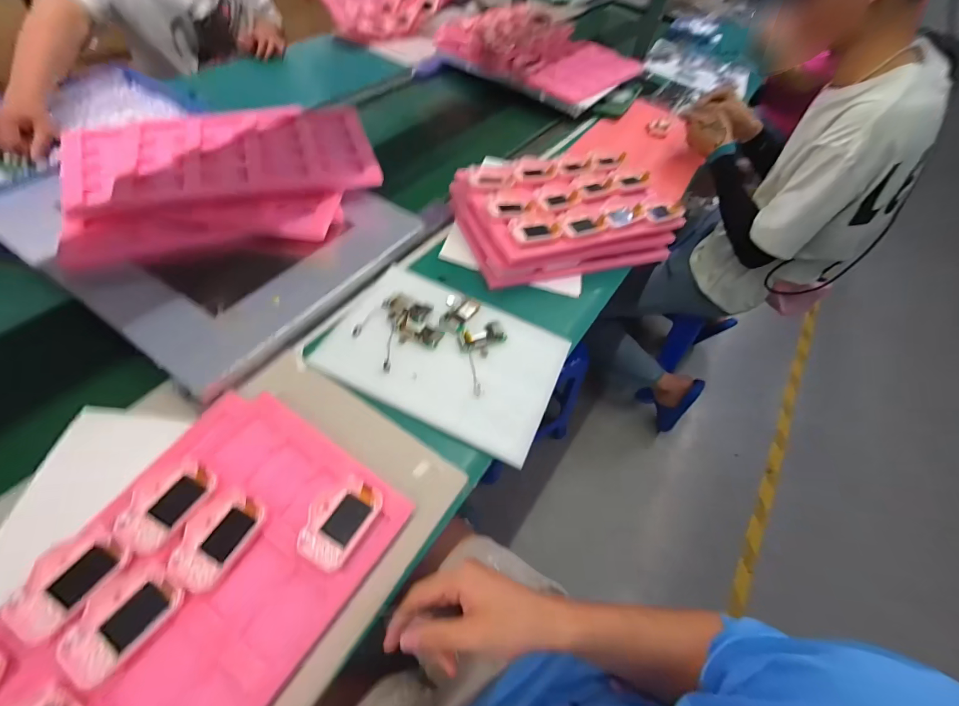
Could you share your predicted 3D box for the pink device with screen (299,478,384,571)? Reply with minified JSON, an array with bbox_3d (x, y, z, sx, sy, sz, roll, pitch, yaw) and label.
[{"bbox_3d":[-0.143,0.169,0.410,0.057,0.011,0.085,29,56,12],"label":"pink device with screen"}]

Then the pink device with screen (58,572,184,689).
[{"bbox_3d":[-0.305,0.228,0.346,0.053,0.019,0.079,34,58,15],"label":"pink device with screen"}]

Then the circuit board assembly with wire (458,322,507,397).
[{"bbox_3d":[0.013,0.003,0.578,0.071,0.016,0.104,-10,58,-15],"label":"circuit board assembly with wire"}]

